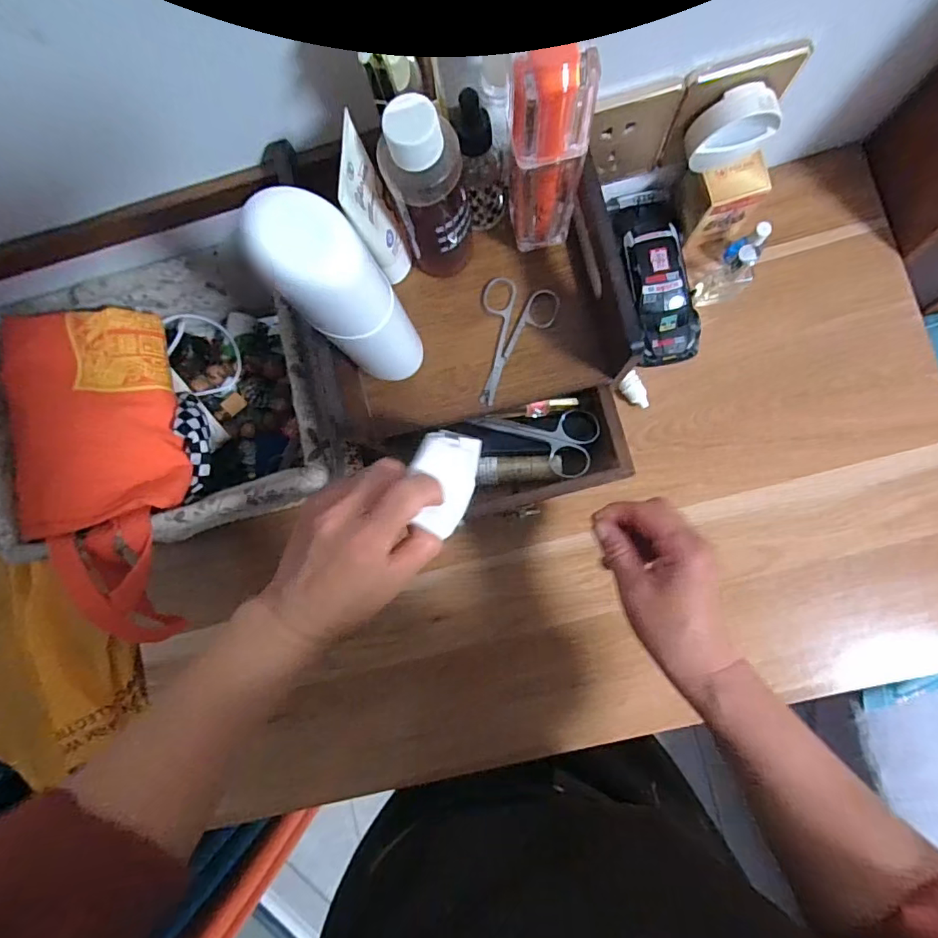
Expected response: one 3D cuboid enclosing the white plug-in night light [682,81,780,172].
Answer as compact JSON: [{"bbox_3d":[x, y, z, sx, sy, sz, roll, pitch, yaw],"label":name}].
[{"bbox_3d":[0.194,-0.255,0.384,0.062,0.054,0.026,-18,84,4],"label":"white plug-in night light"}]

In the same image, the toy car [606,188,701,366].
[{"bbox_3d":[0.172,-0.175,0.480,0.059,0.037,0.154,-13,84,4],"label":"toy car"}]

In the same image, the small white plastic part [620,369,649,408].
[{"bbox_3d":[0.153,-0.071,0.480,0.020,0.017,0.035,-29,84,3],"label":"small white plastic part"}]

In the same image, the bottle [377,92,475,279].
[{"bbox_3d":[-0.021,-0.153,0.298,0.040,0.117,0.035,-17,85,4],"label":"bottle"}]

